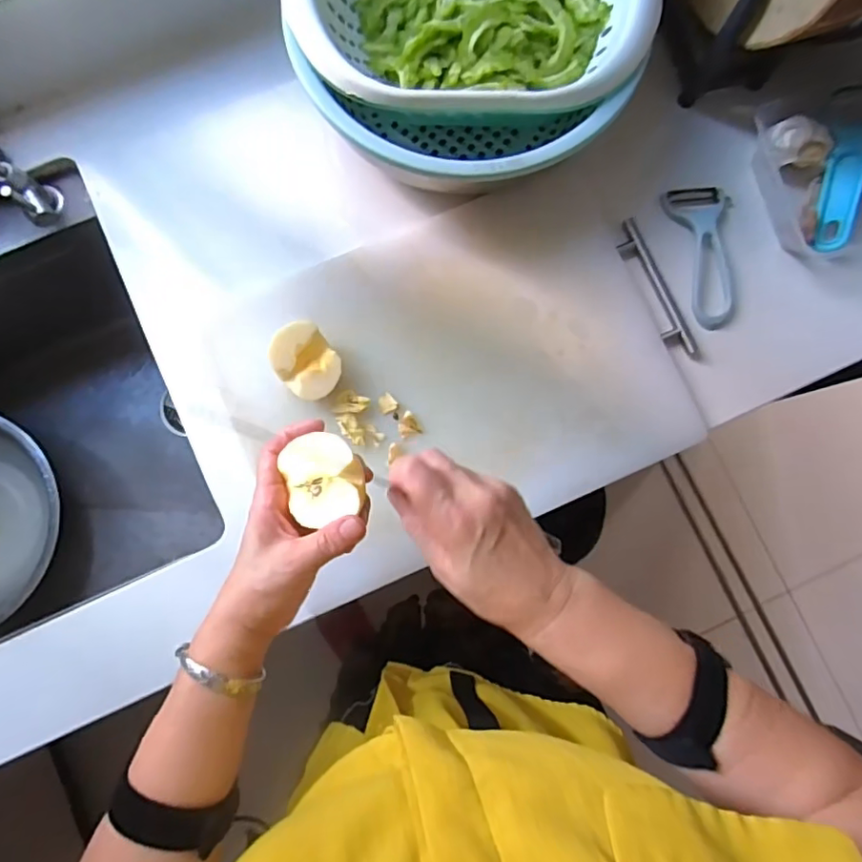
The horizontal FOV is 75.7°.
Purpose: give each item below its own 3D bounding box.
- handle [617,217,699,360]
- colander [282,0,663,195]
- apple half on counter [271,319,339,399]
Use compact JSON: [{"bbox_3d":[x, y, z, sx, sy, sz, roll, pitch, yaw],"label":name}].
[{"bbox_3d":[0.217,-0.136,0.537,0.028,0.010,0.147,-25,84,-3],"label":"handle"},{"bbox_3d":[0.034,-0.345,0.503,0.293,0.110,0.278,-2,84,-1],"label":"colander"},{"bbox_3d":[-0.108,-0.059,0.493,0.050,0.050,0.062,-37,85,-4],"label":"apple half on counter"}]

